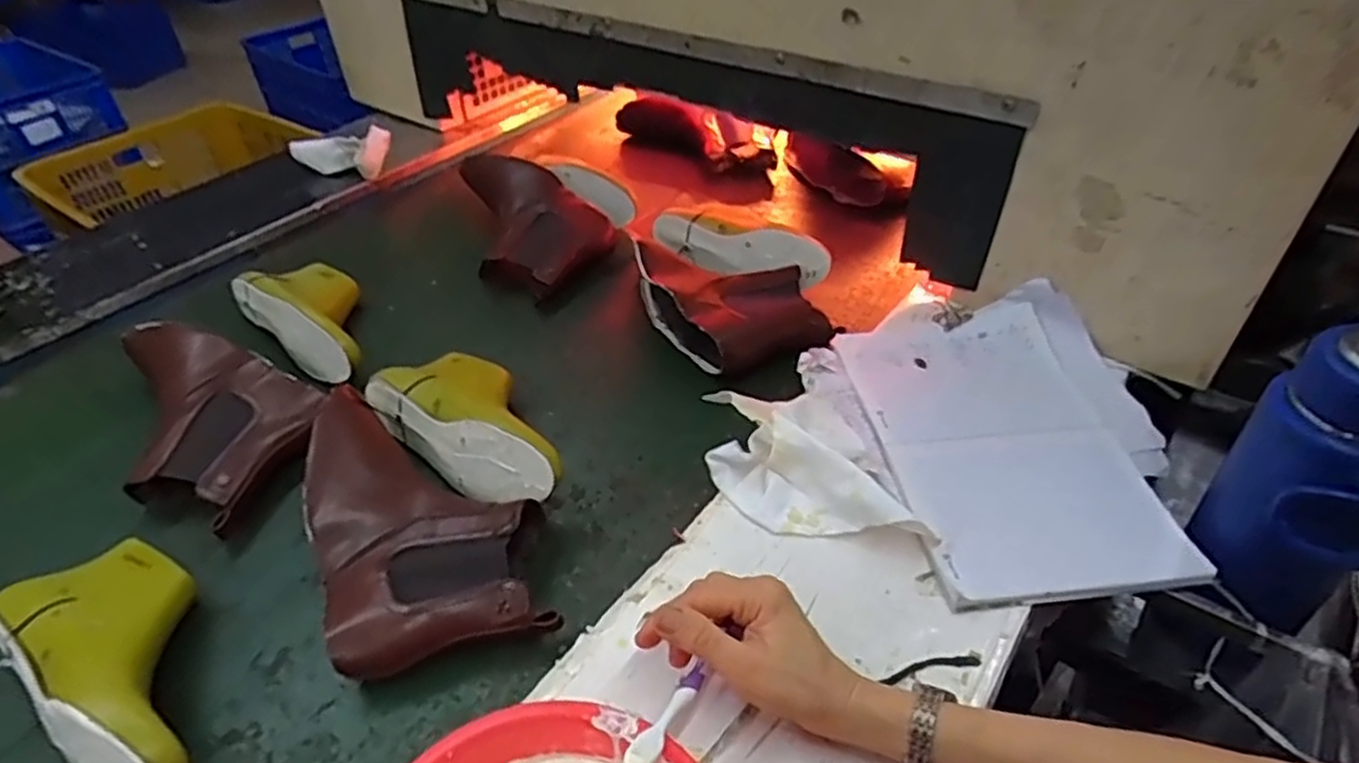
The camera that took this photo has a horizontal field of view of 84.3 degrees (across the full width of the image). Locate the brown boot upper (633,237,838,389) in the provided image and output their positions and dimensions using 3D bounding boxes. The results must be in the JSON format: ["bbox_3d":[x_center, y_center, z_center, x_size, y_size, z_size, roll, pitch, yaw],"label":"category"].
[{"bbox_3d":[0.058,-0.088,0.830,0.154,0.067,0.231,-22,45,-23],"label":"brown boot upper"}]

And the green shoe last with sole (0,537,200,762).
[{"bbox_3d":[-0.380,0.191,0.519,0.234,0.077,0.110,27,48,29],"label":"green shoe last with sole"}]

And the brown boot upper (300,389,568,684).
[{"bbox_3d":[-0.205,0.108,0.604,0.161,0.081,0.249,-15,42,-16],"label":"brown boot upper"}]

